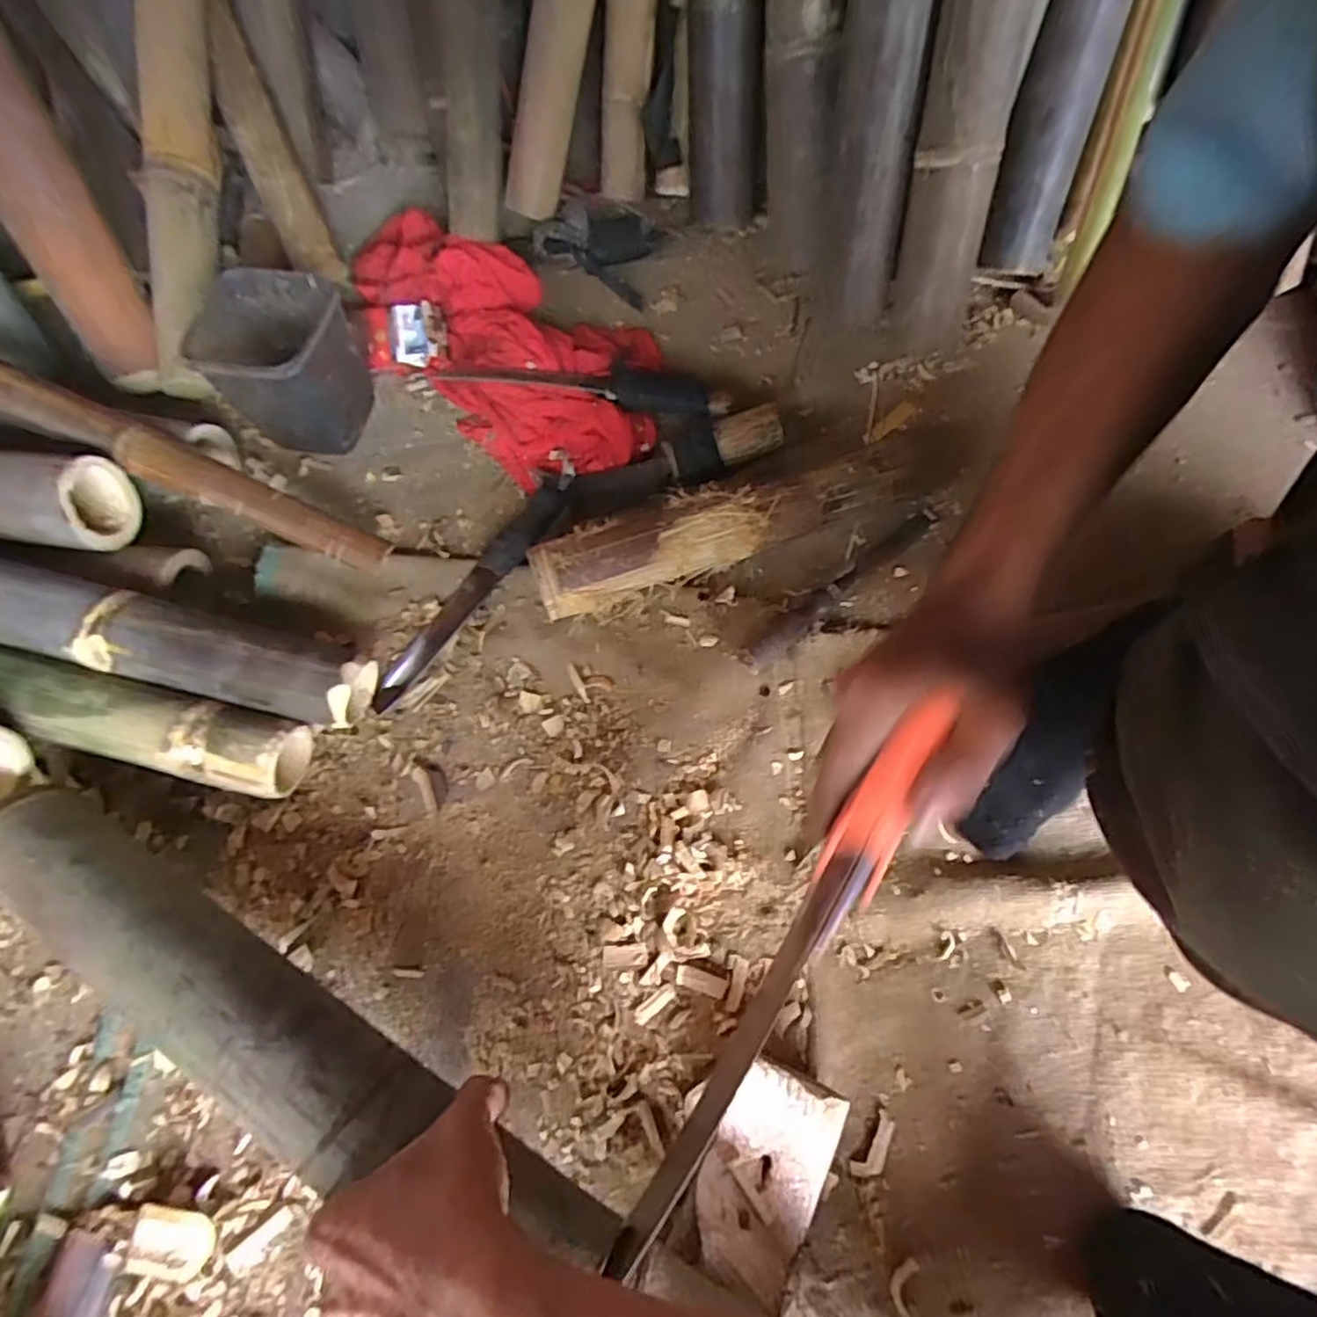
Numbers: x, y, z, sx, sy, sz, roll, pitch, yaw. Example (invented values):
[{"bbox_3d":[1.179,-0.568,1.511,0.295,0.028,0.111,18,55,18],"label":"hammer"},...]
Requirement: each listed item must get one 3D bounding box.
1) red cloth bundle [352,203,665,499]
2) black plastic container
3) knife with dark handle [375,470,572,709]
[{"bbox_3d":[-0.175,-0.344,0.693,0.410,0.065,0.225,33,72,13],"label":"red cloth bundle"},{"bbox_3d":[-0.349,-0.264,0.618,0.115,0.133,0.113,8,69,4],"label":"black plastic container"},{"bbox_3d":[-0.165,-0.067,0.591,0.035,0.031,0.261,33,72,13],"label":"knife with dark handle"}]

